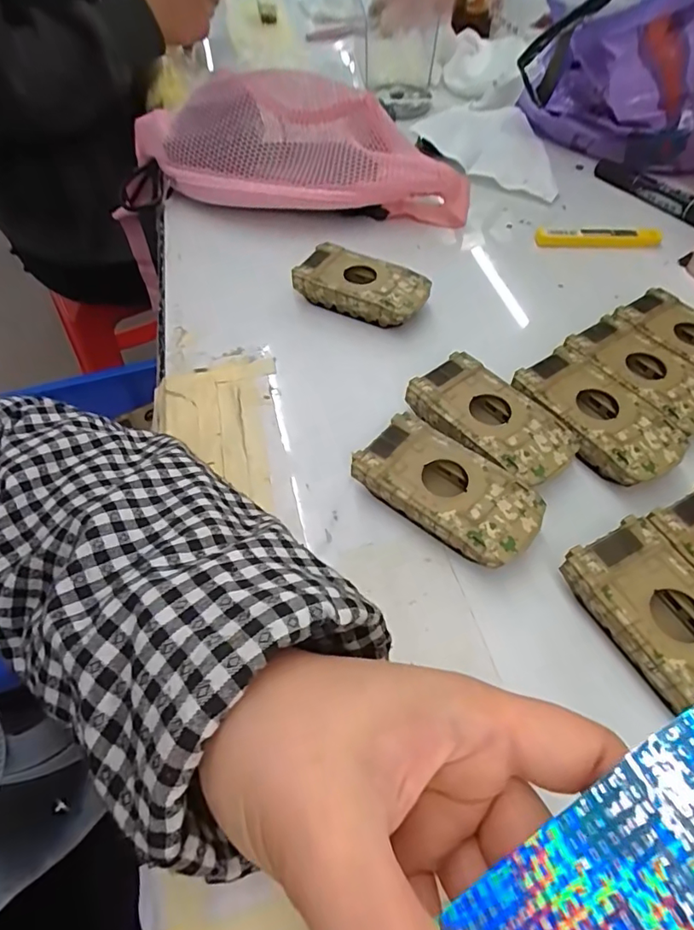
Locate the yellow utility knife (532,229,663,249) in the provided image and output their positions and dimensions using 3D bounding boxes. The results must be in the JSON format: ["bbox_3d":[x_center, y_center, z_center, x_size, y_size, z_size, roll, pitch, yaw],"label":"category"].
[{"bbox_3d":[0.216,-0.194,0.435,0.106,0.009,0.015,-1,54,0],"label":"yellow utility knife"}]

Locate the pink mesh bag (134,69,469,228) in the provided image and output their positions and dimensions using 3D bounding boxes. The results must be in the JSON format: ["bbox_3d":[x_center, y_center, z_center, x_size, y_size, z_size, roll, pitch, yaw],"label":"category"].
[{"bbox_3d":[-0.048,-0.277,0.444,0.295,0.089,0.103,2,54,2],"label":"pink mesh bag"}]

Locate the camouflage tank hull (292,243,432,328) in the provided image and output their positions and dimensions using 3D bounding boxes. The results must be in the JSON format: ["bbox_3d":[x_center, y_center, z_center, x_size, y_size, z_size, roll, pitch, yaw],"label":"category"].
[{"bbox_3d":[0.012,-0.132,0.382,0.094,0.027,0.048,22,58,16],"label":"camouflage tank hull"}]

